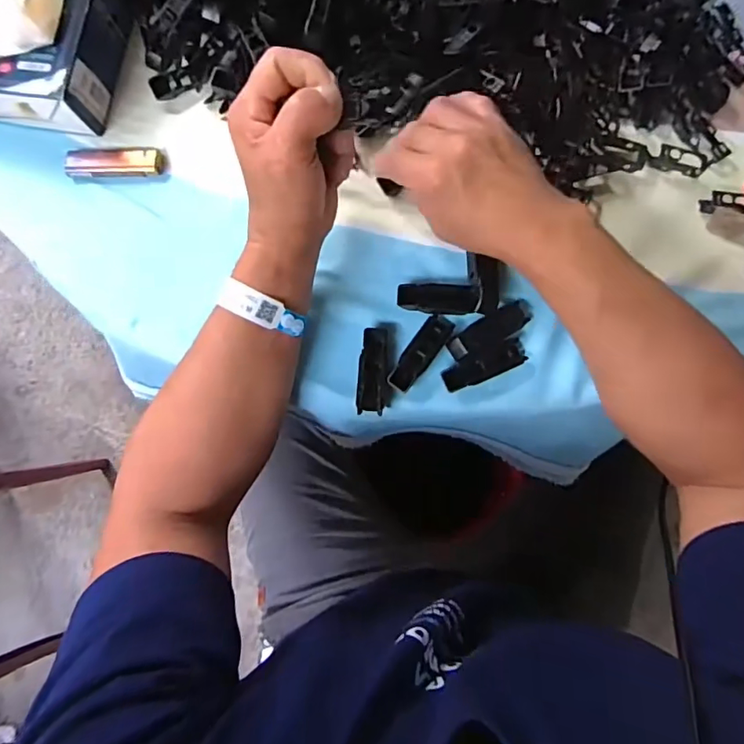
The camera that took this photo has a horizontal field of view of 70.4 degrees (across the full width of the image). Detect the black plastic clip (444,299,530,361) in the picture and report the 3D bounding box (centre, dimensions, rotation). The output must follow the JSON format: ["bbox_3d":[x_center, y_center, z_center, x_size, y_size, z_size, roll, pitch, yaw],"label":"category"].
[{"bbox_3d":[0.093,-0.033,0.411,0.071,0.010,0.023,-29,81,-4],"label":"black plastic clip"}]

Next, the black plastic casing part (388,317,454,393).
[{"bbox_3d":[0.039,-0.015,0.411,0.021,0.008,0.068,37,83,7],"label":"black plastic casing part"}]

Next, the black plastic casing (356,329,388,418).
[{"bbox_3d":[0.000,-0.001,0.411,0.021,0.007,0.066,4,80,2],"label":"black plastic casing"}]

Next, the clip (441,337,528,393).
[{"bbox_3d":[0.088,-0.006,0.413,0.068,0.008,0.022,-22,80,-2],"label":"clip"}]

